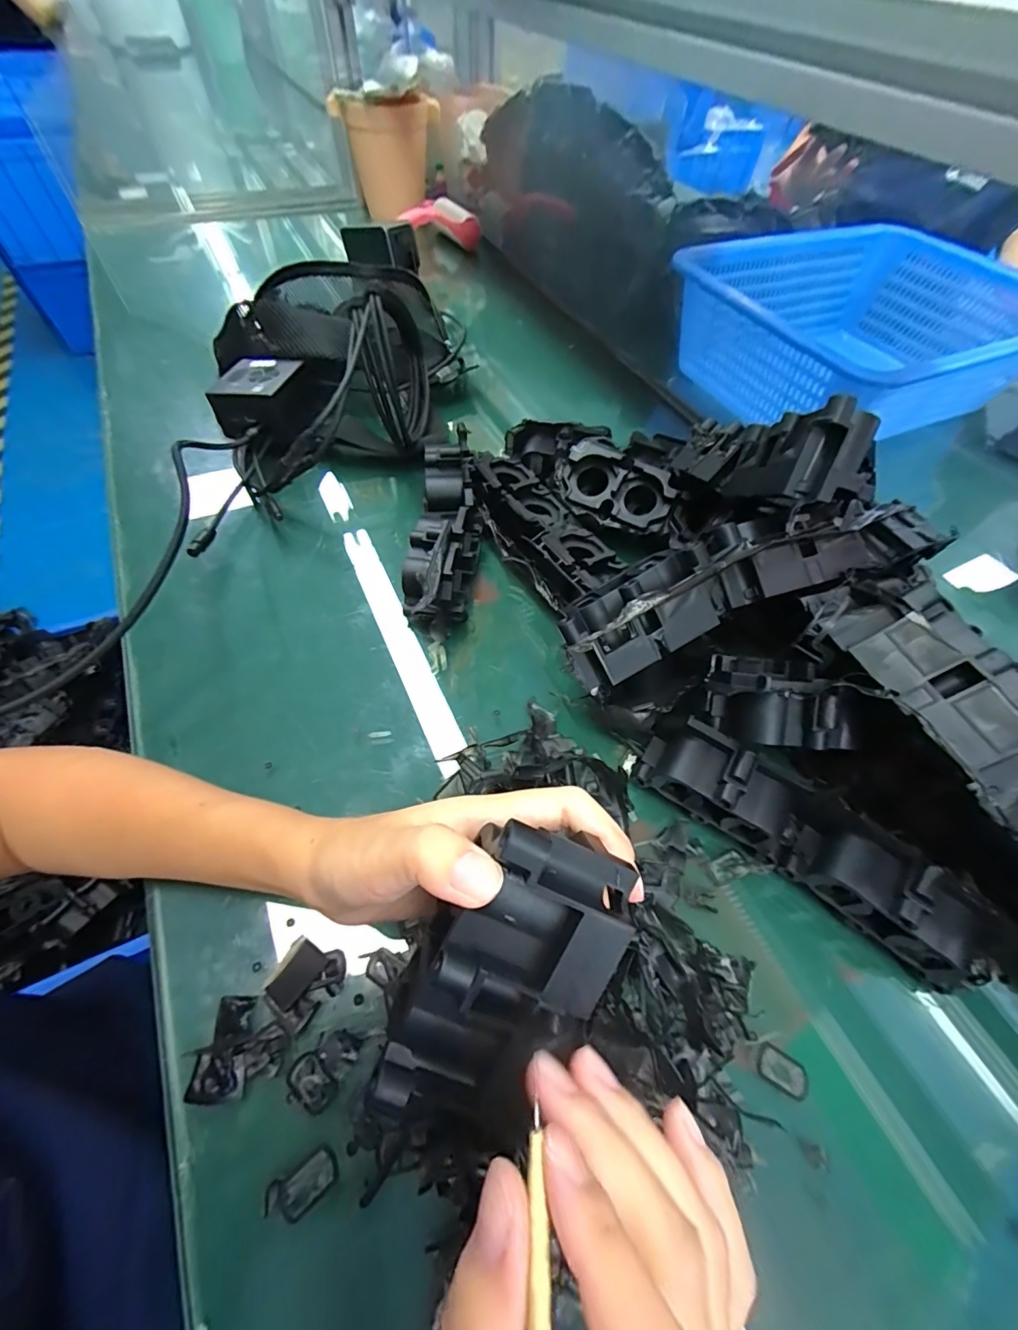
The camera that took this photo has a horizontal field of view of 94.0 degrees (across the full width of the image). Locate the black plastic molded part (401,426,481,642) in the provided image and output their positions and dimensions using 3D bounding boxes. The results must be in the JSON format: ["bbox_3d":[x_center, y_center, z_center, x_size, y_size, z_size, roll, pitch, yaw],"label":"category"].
[{"bbox_3d":[-0.054,-0.122,0.407,0.056,0.044,0.210,3,58,-1],"label":"black plastic molded part"}]

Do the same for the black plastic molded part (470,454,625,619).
[{"bbox_3d":[0.031,-0.114,0.408,0.061,0.050,0.171,-26,63,-18],"label":"black plastic molded part"}]

